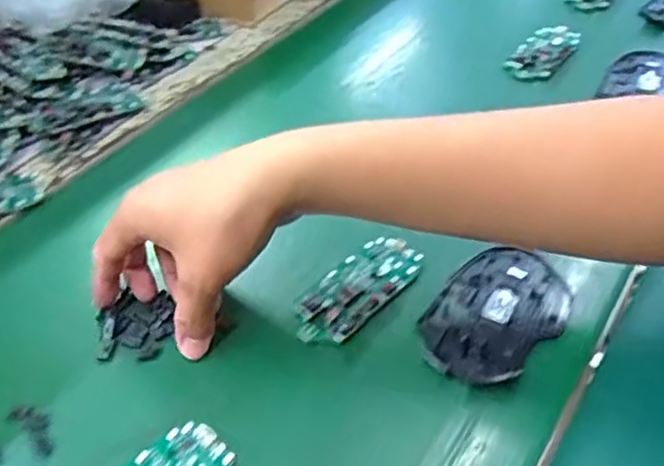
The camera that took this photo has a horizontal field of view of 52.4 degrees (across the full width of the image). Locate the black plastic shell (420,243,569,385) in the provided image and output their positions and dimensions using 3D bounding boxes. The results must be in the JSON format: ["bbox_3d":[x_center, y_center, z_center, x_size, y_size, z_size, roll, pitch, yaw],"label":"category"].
[{"bbox_3d":[0.099,0.049,0.412,0.069,0.013,0.109,29,53,30],"label":"black plastic shell"}]

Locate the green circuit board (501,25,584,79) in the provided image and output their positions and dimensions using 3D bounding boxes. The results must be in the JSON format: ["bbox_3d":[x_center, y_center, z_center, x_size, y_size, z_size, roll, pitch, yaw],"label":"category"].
[{"bbox_3d":[0.201,-0.175,0.642,0.047,0.012,0.102,22,49,25],"label":"green circuit board"}]

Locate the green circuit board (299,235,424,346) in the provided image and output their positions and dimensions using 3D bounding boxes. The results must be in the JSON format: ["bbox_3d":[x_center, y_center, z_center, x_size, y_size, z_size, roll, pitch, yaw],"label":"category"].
[{"bbox_3d":[0.015,0.032,0.434,0.049,0.007,0.101,29,52,30],"label":"green circuit board"}]

